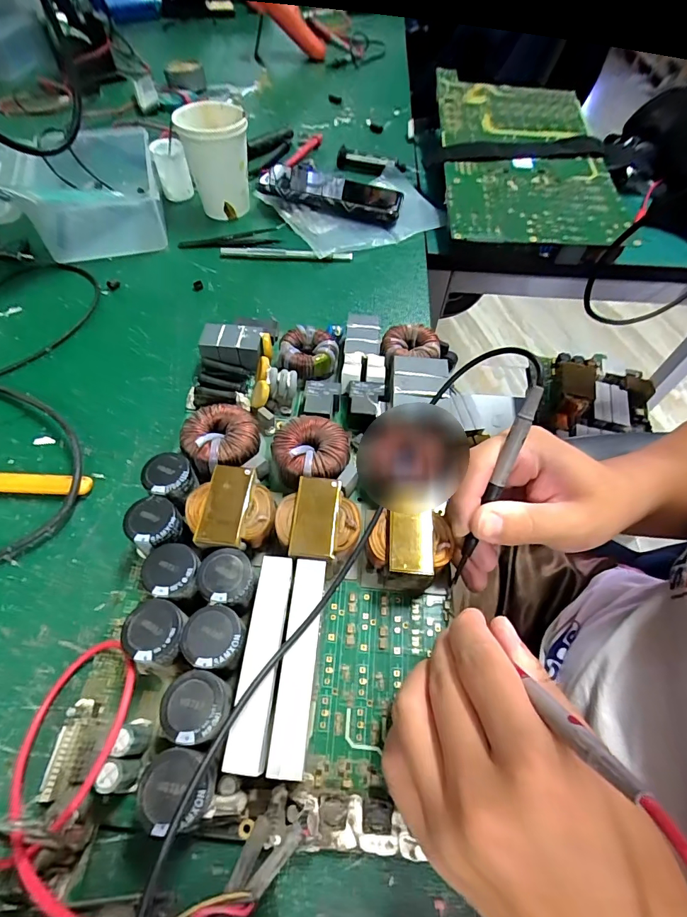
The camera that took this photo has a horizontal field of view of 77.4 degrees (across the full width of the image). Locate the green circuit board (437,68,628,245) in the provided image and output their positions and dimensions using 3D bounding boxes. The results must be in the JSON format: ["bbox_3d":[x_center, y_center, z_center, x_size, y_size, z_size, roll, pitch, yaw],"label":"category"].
[{"bbox_3d":[0.224,-0.390,0.538,0.194,0.012,0.356,3,63,0],"label":"green circuit board"}]

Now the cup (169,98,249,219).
[{"bbox_3d":[-0.139,-0.324,0.471,0.064,0.100,0.085,-16,59,-13],"label":"cup"}]

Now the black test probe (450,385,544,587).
[{"bbox_3d":[0.082,0.019,0.237,0.008,0.123,0.005,21,18,11],"label":"black test probe"}]

